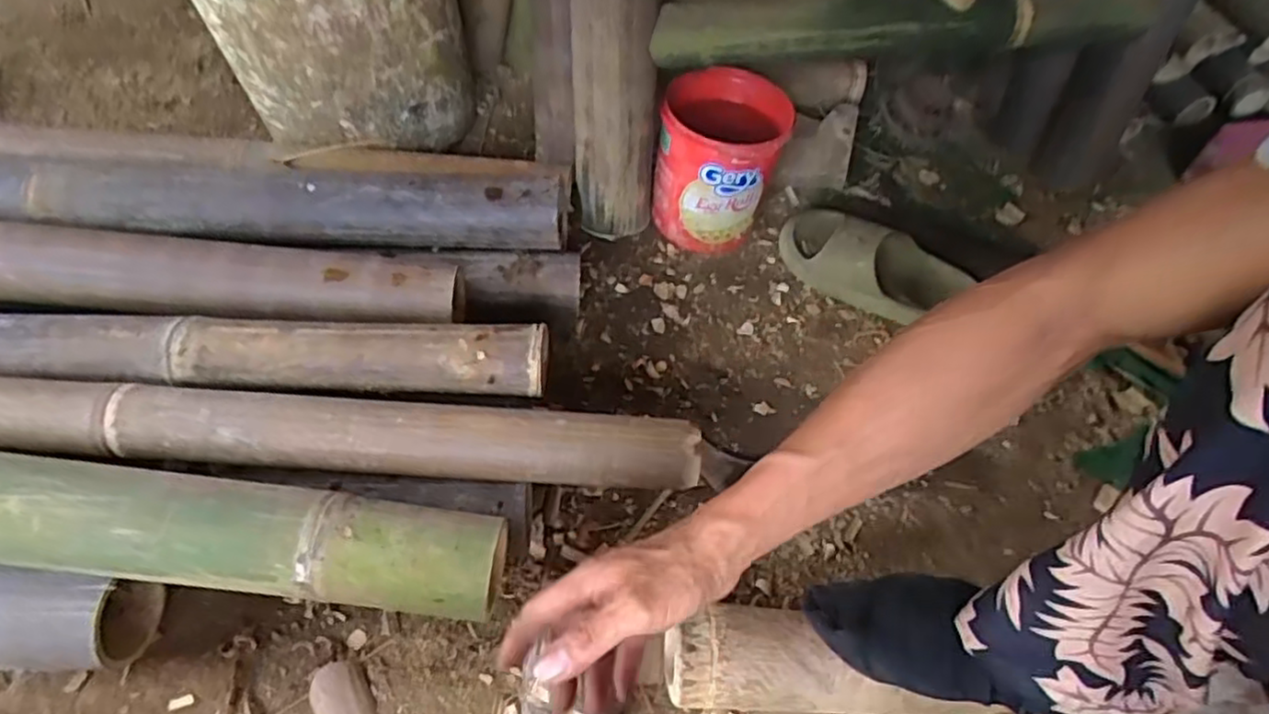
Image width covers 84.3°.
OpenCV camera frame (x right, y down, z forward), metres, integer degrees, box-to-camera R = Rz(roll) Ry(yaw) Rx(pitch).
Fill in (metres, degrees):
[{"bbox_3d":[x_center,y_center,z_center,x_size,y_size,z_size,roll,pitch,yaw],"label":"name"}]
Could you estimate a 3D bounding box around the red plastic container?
[{"bbox_3d":[0.097,-0.226,0.814,0.136,0.166,0.147,11,55,4],"label":"red plastic container"}]

